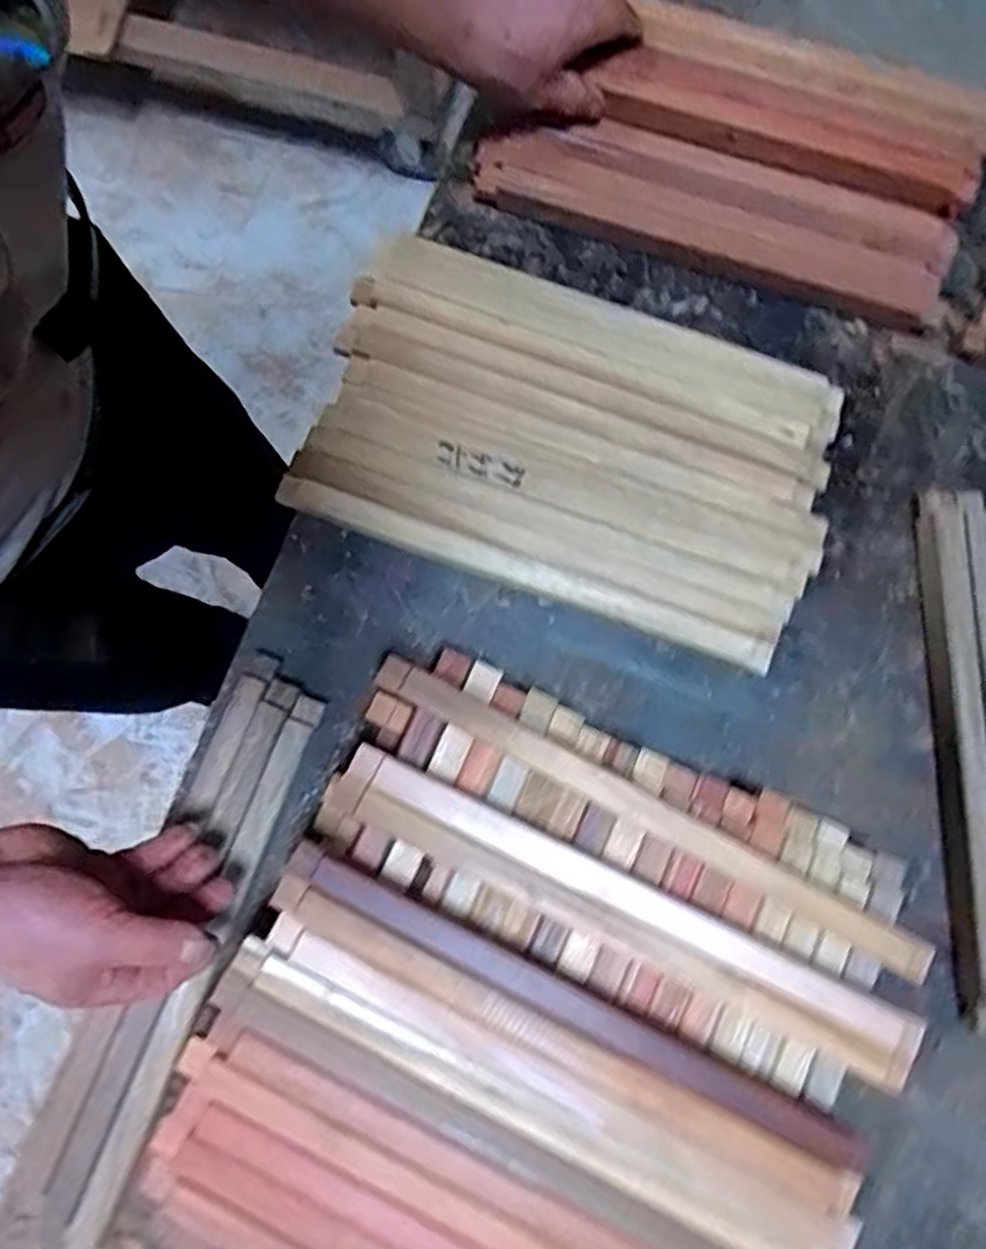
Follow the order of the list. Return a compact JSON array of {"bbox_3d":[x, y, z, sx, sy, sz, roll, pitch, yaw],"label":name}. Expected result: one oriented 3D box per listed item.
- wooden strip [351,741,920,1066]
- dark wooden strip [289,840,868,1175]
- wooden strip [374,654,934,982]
[{"bbox_3d":[0.079,0.157,0.450,0.356,0.011,0.021,26,80,4],"label":"wooden strip"},{"bbox_3d":[0.045,0.216,0.442,0.356,0.014,0.017,27,80,4],"label":"dark wooden strip"},{"bbox_3d":[0.091,0.112,0.462,0.356,0.018,0.022,28,80,4],"label":"wooden strip"}]

